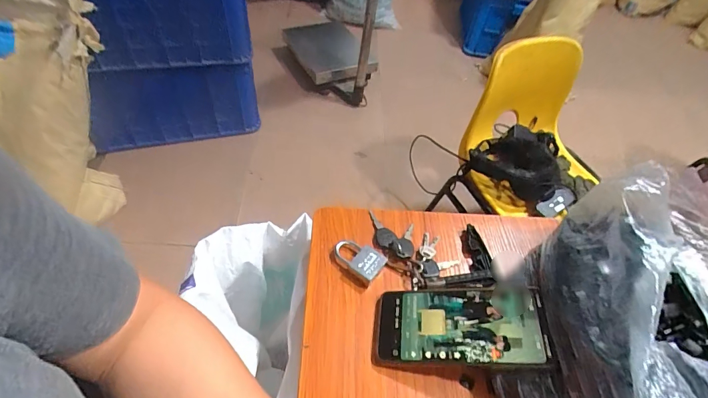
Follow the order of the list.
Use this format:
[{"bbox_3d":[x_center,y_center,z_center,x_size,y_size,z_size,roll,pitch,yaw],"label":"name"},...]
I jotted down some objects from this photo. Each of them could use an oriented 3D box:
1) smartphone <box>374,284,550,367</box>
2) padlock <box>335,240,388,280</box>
[{"bbox_3d":[0.101,0.127,0.375,0.164,0.008,0.078,-7,48,16],"label":"smartphone"},{"bbox_3d":[0.005,0.069,0.443,0.058,0.015,0.035,32,55,18],"label":"padlock"}]

